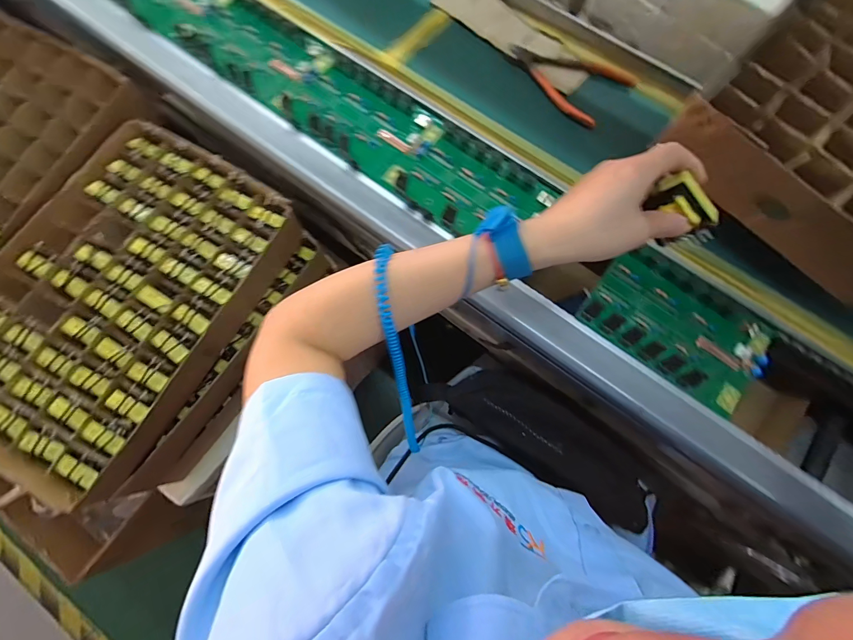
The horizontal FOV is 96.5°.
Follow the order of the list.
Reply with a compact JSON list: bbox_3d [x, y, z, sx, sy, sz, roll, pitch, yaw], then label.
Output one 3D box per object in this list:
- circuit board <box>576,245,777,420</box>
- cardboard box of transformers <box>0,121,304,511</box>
[{"bbox_3d":[0.262,0.002,0.393,0.175,0.023,0.117,35,78,9],"label":"circuit board"},{"bbox_3d":[-0.362,-0.026,0.458,0.256,0.069,0.395,28,77,7],"label":"cardboard box of transformers"}]

